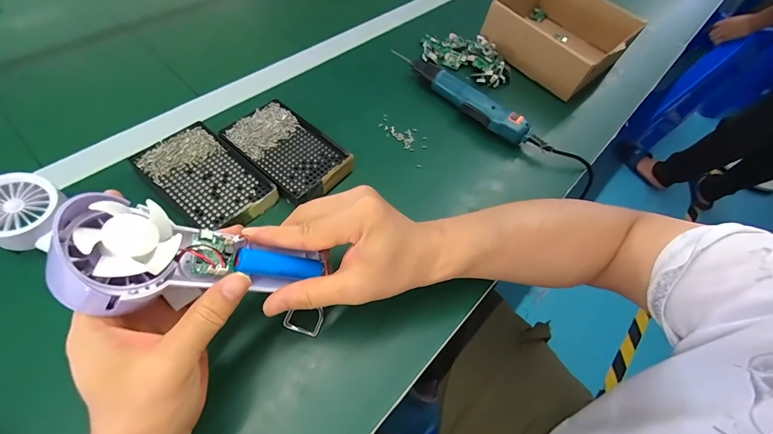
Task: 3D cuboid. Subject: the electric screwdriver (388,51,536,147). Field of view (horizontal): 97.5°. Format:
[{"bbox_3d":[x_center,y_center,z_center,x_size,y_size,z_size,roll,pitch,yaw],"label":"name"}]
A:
[{"bbox_3d":[0.106,-0.179,0.501,0.043,0.045,0.239,-33,69,-24],"label":"electric screwdriver"}]

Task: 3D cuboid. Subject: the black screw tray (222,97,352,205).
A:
[{"bbox_3d":[-0.116,-0.080,0.405,0.138,0.029,0.088,40,62,15],"label":"black screw tray"}]

